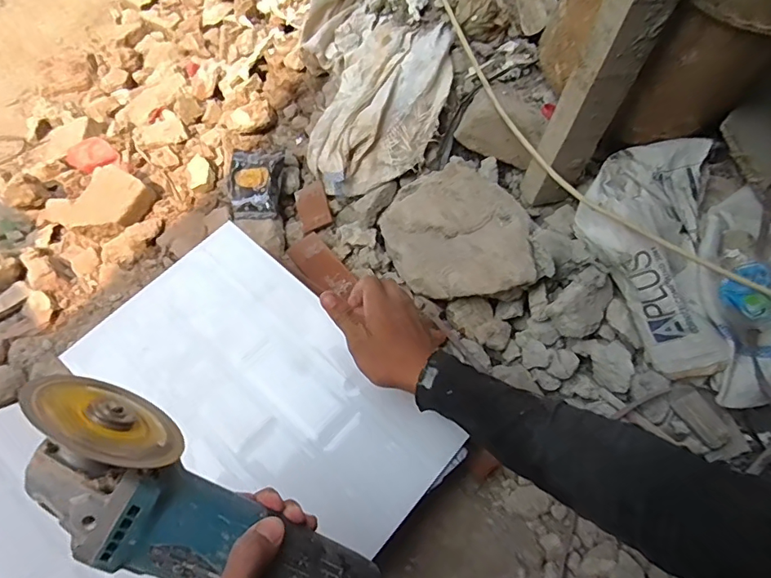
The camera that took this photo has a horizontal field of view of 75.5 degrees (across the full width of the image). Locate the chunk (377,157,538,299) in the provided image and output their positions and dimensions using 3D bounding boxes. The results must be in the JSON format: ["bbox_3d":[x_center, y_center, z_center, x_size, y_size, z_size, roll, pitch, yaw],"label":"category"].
[{"bbox_3d":[0.098,-0.068,0.680,0.183,0.060,0.211,-40,73,18],"label":"chunk"}]

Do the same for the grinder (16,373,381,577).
[{"bbox_3d":[-0.097,0.173,0.335,0.325,0.082,0.080,38,69,-12],"label":"grinder"}]

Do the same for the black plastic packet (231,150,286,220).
[{"bbox_3d":[-0.212,-0.170,0.795,0.095,0.034,0.120,2,65,3],"label":"black plastic packet"}]

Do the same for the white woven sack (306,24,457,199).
[{"bbox_3d":[-0.005,-0.264,0.715,0.163,0.049,0.271,27,96,11],"label":"white woven sack"}]

